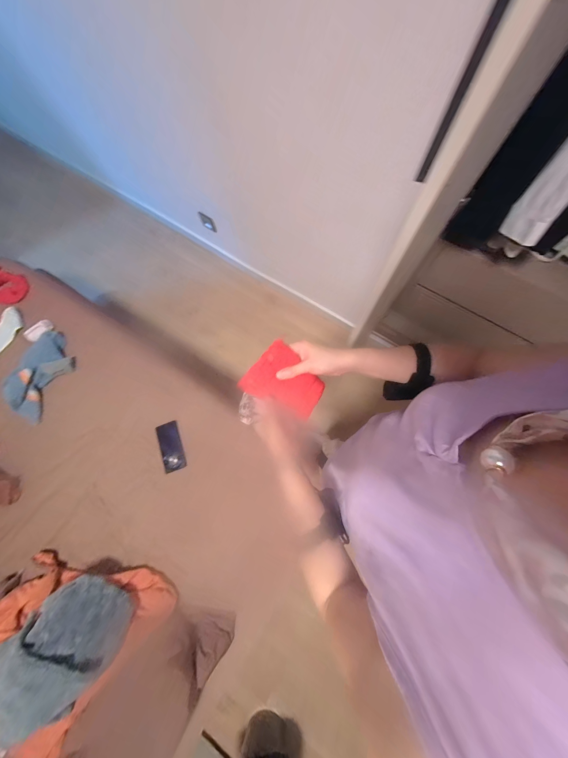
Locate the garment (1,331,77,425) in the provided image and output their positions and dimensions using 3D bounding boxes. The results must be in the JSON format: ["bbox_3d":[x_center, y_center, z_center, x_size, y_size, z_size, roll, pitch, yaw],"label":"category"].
[{"bbox_3d":[-0.897,-0.016,0.922,0.196,0.049,0.308,32,81,10],"label":"garment"}]

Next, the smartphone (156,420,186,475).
[{"bbox_3d":[-0.391,0.234,0.872,0.070,0.010,0.161,-14,85,-28],"label":"smartphone"}]

